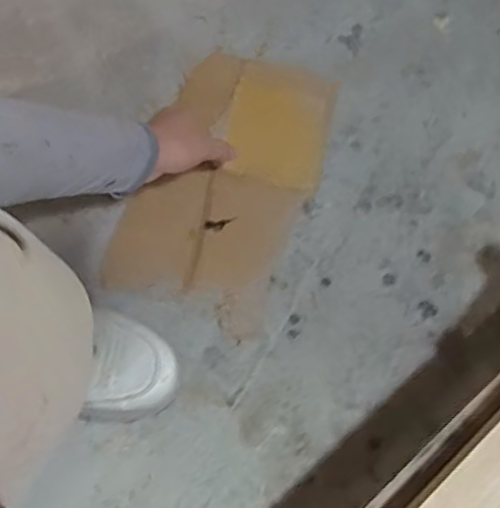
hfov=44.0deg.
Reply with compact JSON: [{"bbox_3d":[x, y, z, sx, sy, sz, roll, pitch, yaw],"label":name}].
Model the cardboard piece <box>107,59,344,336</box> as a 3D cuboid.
[{"bbox_3d":[-0.022,-0.084,0.658,0.172,0.022,0.310,17,66,5],"label":"cardboard piece"}]

